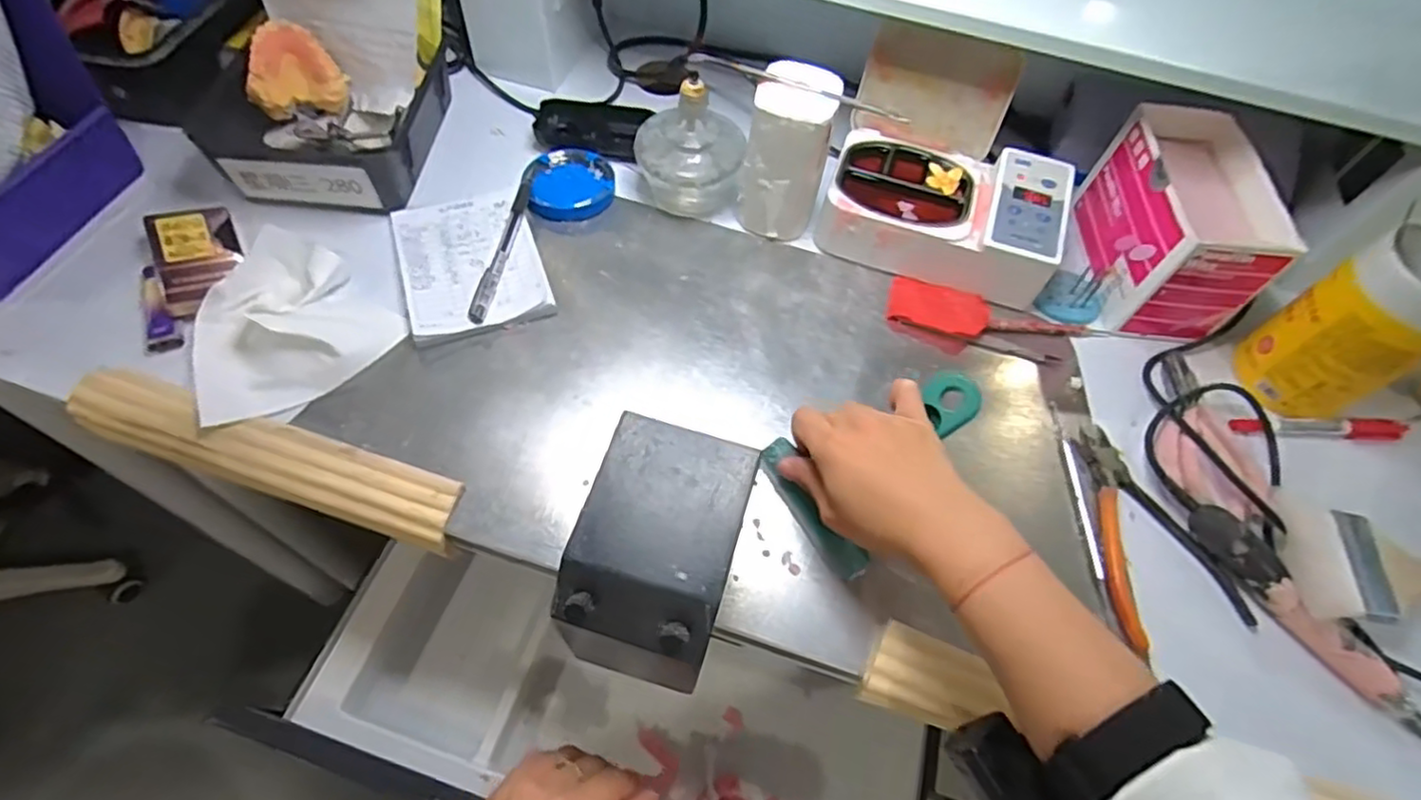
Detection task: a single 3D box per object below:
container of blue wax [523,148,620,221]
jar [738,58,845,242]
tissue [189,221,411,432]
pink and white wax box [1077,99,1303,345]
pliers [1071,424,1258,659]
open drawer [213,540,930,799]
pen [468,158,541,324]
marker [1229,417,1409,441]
[{"bbox_3d":[-0.122,-0.190,0.578,0.076,0.020,0.070,2,58,-3],"label":"container of blue wax"},{"bbox_3d":[0.062,-0.195,0.530,0.059,0.124,0.055,2,58,-3],"label":"jar"},{"bbox_3d":[-0.322,-0.059,0.476,0.153,0.025,0.131,38,63,17],"label":"tissue"},{"bbox_3d":[0.376,-0.148,0.533,0.092,0.085,0.163,8,58,0],"label":"pink and white wax box"},{"bbox_3d":[0.282,0.089,0.450,0.085,0.014,0.149,-14,61,-13],"label":"pliers"},{"bbox_3d":[-0.068,0.241,0.487,0.457,0.097,0.188,19,59,7],"label":"open drawer"},{"bbox_3d":[-0.162,-0.136,0.534,0.014,0.007,0.178,10,58,1],"label":"pen"},{"bbox_3d":[0.462,0.019,0.498,0.134,0.015,0.015,1,58,-4],"label":"marker"}]

